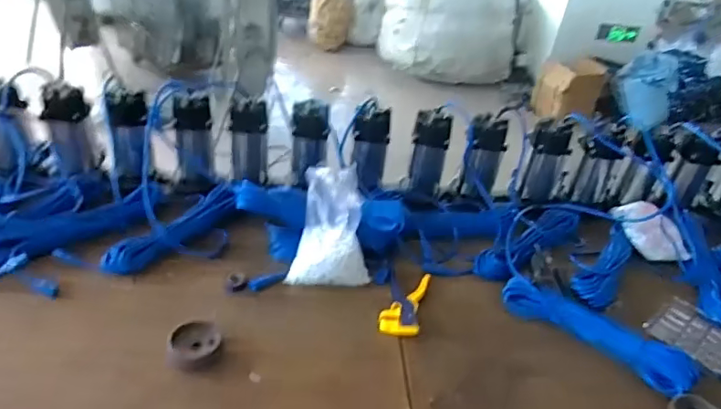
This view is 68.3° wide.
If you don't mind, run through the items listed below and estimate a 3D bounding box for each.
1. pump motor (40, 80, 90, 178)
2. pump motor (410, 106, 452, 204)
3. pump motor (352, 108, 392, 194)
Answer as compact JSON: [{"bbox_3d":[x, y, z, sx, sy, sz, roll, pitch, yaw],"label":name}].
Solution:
[{"bbox_3d":[-0.671,-0.168,1.229,0.095,0.203,0.078,-12,38,-26],"label":"pump motor"},{"bbox_3d":[0.161,-0.123,1.299,0.100,0.217,0.085,11,34,7],"label":"pump motor"},{"bbox_3d":[0.025,-0.131,1.268,0.074,0.190,0.072,11,34,7],"label":"pump motor"}]

